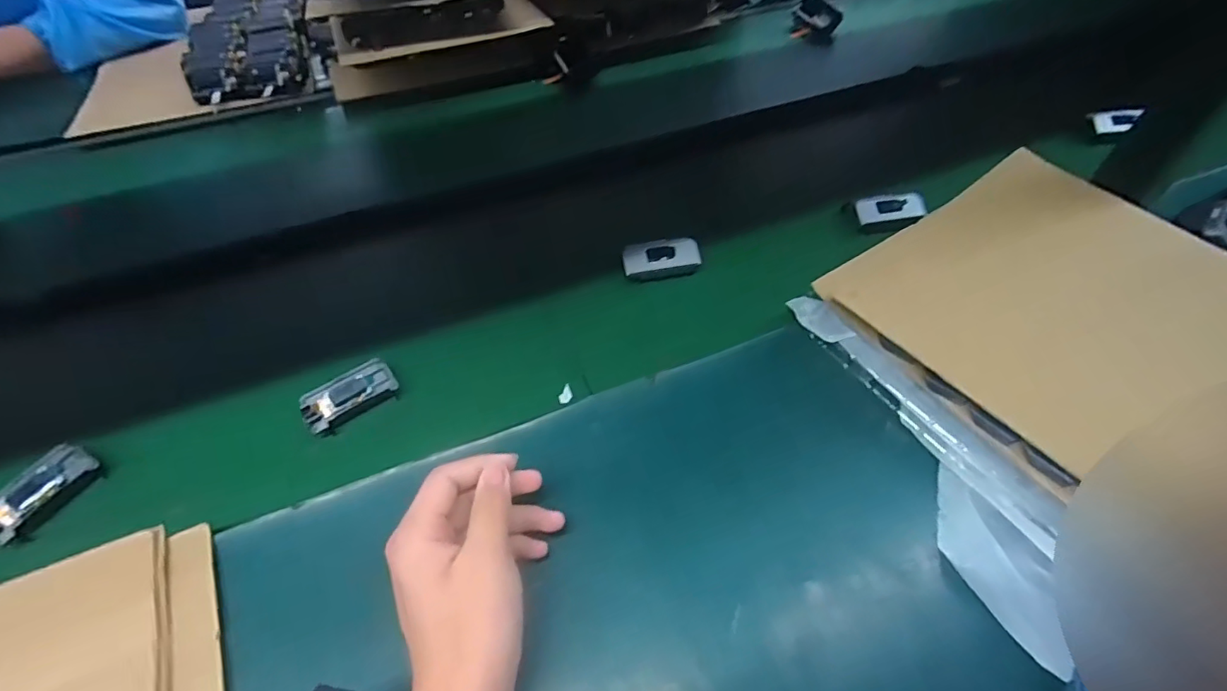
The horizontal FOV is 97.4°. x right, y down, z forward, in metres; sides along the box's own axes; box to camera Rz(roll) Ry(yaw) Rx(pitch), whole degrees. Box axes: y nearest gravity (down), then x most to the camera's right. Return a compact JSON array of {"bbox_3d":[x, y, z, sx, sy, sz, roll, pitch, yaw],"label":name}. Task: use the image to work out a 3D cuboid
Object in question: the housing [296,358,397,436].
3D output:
[{"bbox_3d":[-0.214,0.040,0.438,0.070,0.017,0.037,-26,56,-19],"label":"housing"}]

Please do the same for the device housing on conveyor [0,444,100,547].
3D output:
[{"bbox_3d":[-0.418,0.105,0.390,0.029,0.010,0.070,45,53,-19],"label":"device housing on conveyor"}]

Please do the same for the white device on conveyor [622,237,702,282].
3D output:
[{"bbox_3d":[0.047,-0.086,0.532,0.073,0.023,0.036,-3,52,-3],"label":"white device on conveyor"}]

